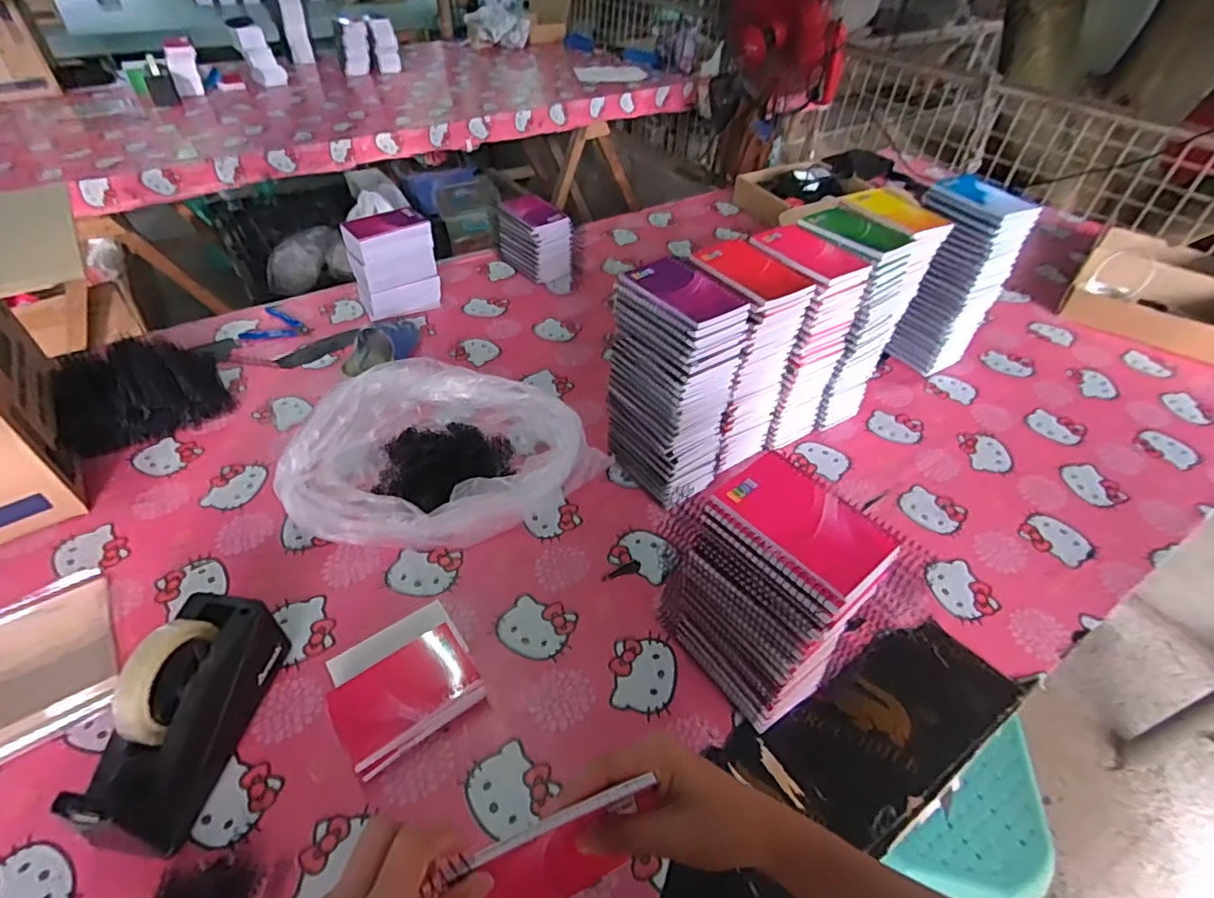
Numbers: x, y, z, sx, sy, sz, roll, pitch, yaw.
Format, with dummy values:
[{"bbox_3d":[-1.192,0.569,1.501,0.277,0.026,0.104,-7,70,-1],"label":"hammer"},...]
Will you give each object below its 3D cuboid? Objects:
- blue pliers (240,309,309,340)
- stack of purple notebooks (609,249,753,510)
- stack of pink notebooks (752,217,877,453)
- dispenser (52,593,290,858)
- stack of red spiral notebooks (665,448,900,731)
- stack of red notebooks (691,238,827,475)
[{"bbox_3d":[-0.593,-0.219,1.075,0.112,0.010,0.089,14,45,13],"label":"blue pliers"},{"bbox_3d":[0.084,-0.075,0.772,0.098,0.294,0.133,-27,51,-26],"label":"stack of purple notebooks"},{"bbox_3d":[0.249,-0.144,0.838,0.106,0.292,0.130,-26,50,-26],"label":"stack of pink notebooks"},{"bbox_3d":[-0.385,0.238,0.542,0.067,0.123,0.203,6,44,5],"label":"dispenser"},{"bbox_3d":[0.148,0.139,0.569,0.089,0.259,0.162,-28,50,-27],"label":"stack of red spiral notebooks"},{"bbox_3d":[0.168,-0.108,0.803,0.104,0.298,0.127,-24,49,-24],"label":"stack of red notebooks"}]

